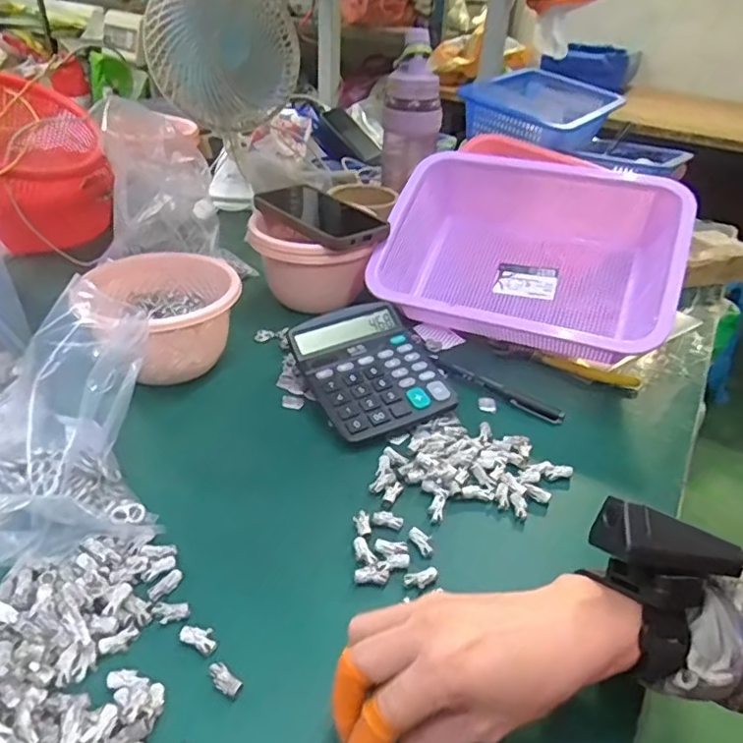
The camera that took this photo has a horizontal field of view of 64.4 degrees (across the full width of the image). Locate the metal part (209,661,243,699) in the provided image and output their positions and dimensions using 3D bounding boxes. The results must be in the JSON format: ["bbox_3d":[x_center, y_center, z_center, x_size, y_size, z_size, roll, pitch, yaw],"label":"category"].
[{"bbox_3d":[-0.083,0.174,0.333,0.021,0.007,0.010,23,38,30],"label":"metal part"}]

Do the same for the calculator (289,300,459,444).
[{"bbox_3d":[-0.003,-0.004,0.560,0.114,0.054,0.144,-16,36,-25],"label":"calculator"}]

